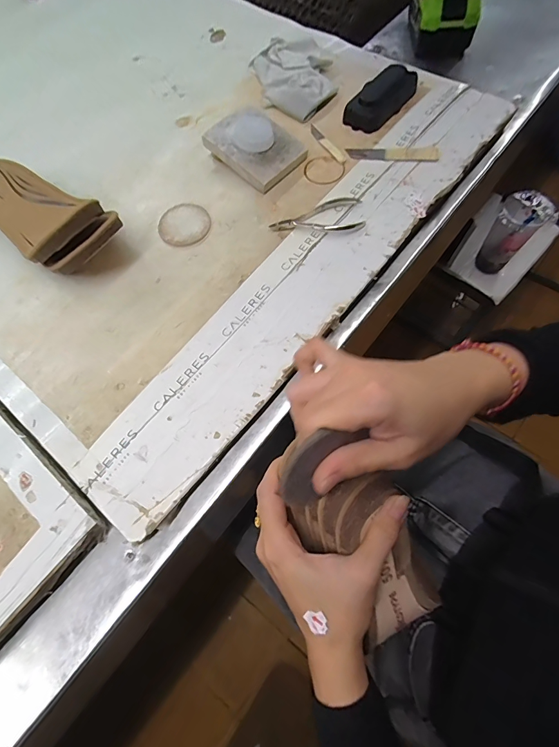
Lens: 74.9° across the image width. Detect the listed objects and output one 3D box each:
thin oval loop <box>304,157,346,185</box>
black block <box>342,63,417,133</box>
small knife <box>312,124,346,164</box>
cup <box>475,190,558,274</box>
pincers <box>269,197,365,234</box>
[{"bbox_3d":[0.053,-0.242,0.435,0.048,0.006,0.044,34,73,16],"label":"thin oval loop"},{"bbox_3d":[0.129,-0.349,0.460,0.051,0.023,0.105,35,73,16],"label":"black block"},{"bbox_3d":[0.058,-0.283,0.447,0.012,0.004,0.076,-26,68,-8],"label":"small knife"},{"bbox_3d":[0.492,-0.289,0.783,0.088,0.172,0.081,-1,67,3],"label":"cup"},{"bbox_3d":[0.040,-0.167,0.396,0.100,0.012,0.043,-9,67,-1],"label":"pincers"}]

